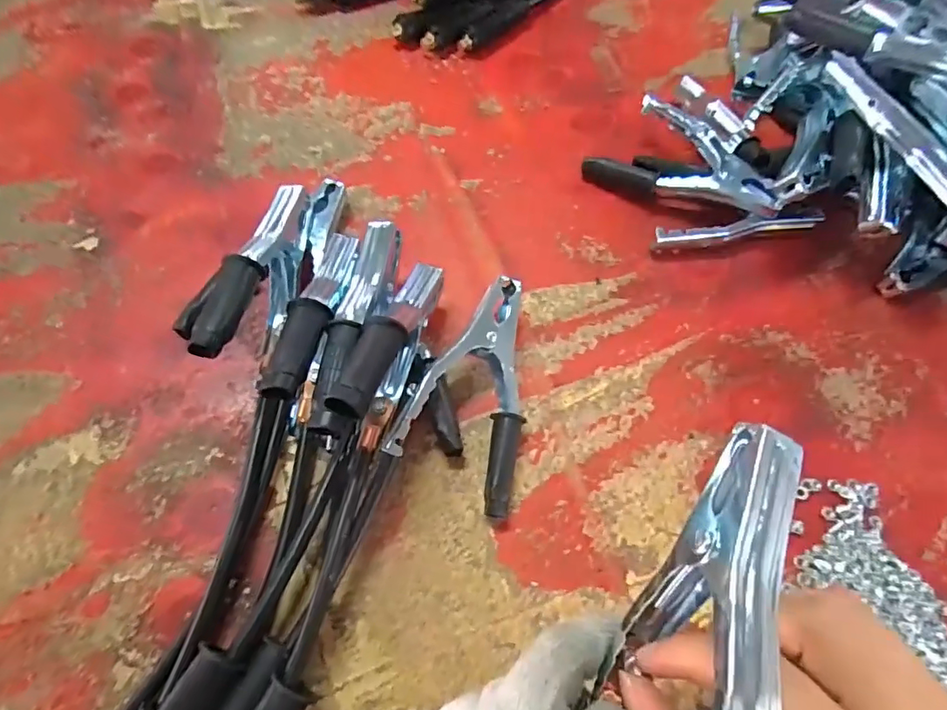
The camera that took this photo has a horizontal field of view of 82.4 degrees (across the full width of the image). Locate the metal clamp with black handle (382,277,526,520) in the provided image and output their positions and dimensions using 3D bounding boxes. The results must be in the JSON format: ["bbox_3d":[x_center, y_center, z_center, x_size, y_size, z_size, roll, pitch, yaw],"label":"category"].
[{"bbox_3d":[0.013,0.022,0.338,0.078,0.041,0.135,27,67,10],"label":"metal clamp with black handle"}]

